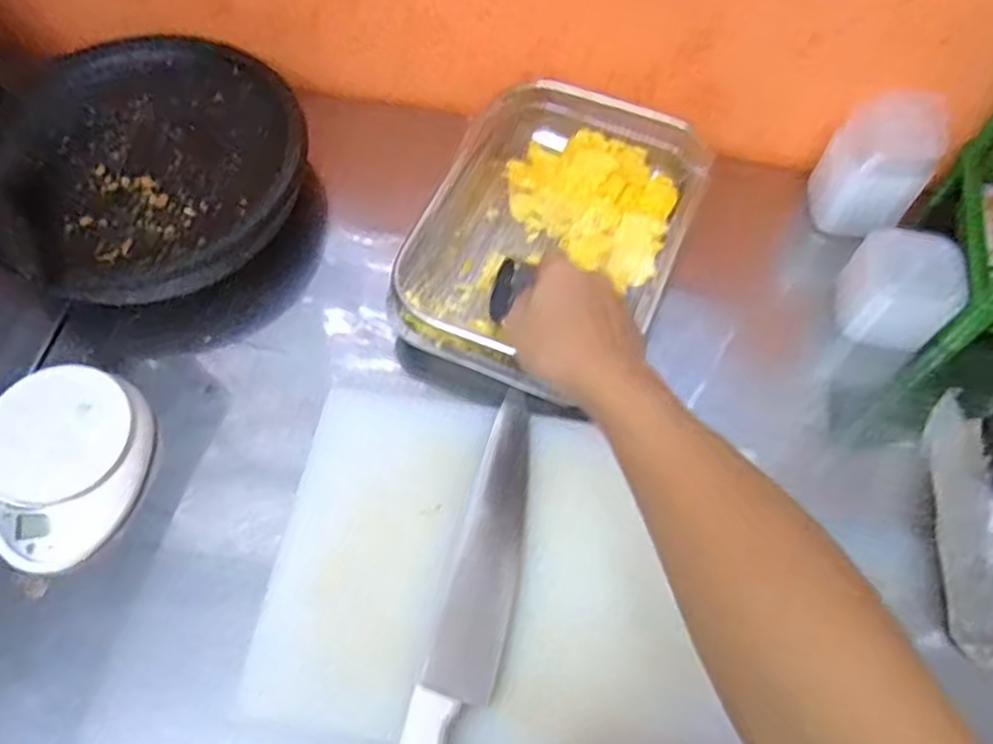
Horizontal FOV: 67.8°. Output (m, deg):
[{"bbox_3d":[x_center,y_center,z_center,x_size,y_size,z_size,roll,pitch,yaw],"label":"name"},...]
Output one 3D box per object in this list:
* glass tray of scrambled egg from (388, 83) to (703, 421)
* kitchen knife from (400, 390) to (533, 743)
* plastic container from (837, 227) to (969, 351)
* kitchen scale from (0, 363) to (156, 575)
[{"bbox_3d":[0.052,-0.133,0.645,0.218,0.067,0.307,21,64,9],"label":"glass tray of scrambled egg"},{"bbox_3d":[-0.017,0.172,0.511,0.049,0.027,0.345,14,63,6],"label":"kitchen knife"},{"bbox_3d":[0.344,-0.072,0.632,0.084,0.072,0.079,14,63,6],"label":"plastic container"},{"bbox_3d":[-0.325,0.069,0.549,0.111,0.041,0.146,10,63,4],"label":"kitchen scale"}]

